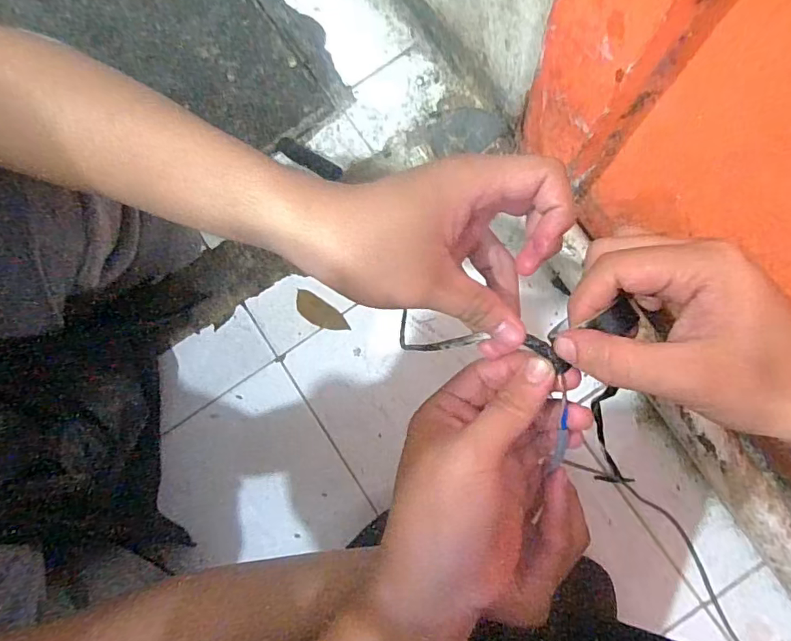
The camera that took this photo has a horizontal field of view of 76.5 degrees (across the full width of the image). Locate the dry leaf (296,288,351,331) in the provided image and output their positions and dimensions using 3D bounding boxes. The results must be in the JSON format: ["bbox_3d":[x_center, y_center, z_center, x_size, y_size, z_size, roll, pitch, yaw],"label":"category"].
[{"bbox_3d":[-0.112,-0.010,0.757,0.090,0.006,0.036,33,86,8],"label":"dry leaf"}]

